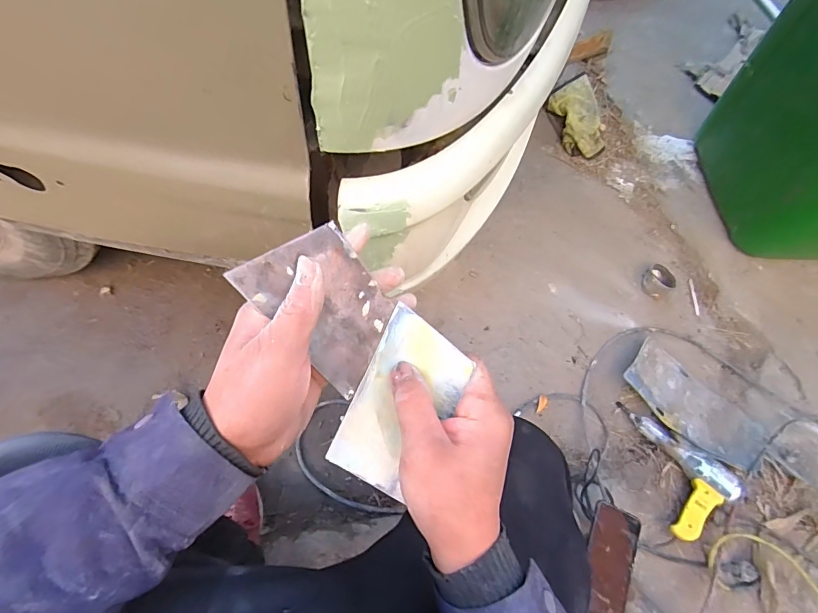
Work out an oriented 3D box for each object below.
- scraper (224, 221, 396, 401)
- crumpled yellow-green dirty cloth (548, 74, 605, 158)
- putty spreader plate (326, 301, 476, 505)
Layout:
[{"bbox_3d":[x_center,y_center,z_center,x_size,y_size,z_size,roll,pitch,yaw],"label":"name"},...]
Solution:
[{"bbox_3d":[-0.054,0.002,0.305,0.072,0.123,0.004,-44,33,-12],"label":"scraper"},{"bbox_3d":[0.469,-0.544,1.206,0.136,0.031,0.290,3,66,-4],"label":"crumpled yellow-green dirty cloth"},{"bbox_3d":[-0.007,0.073,0.322,0.070,0.009,0.127,25,91,20],"label":"putty spreader plate"}]

